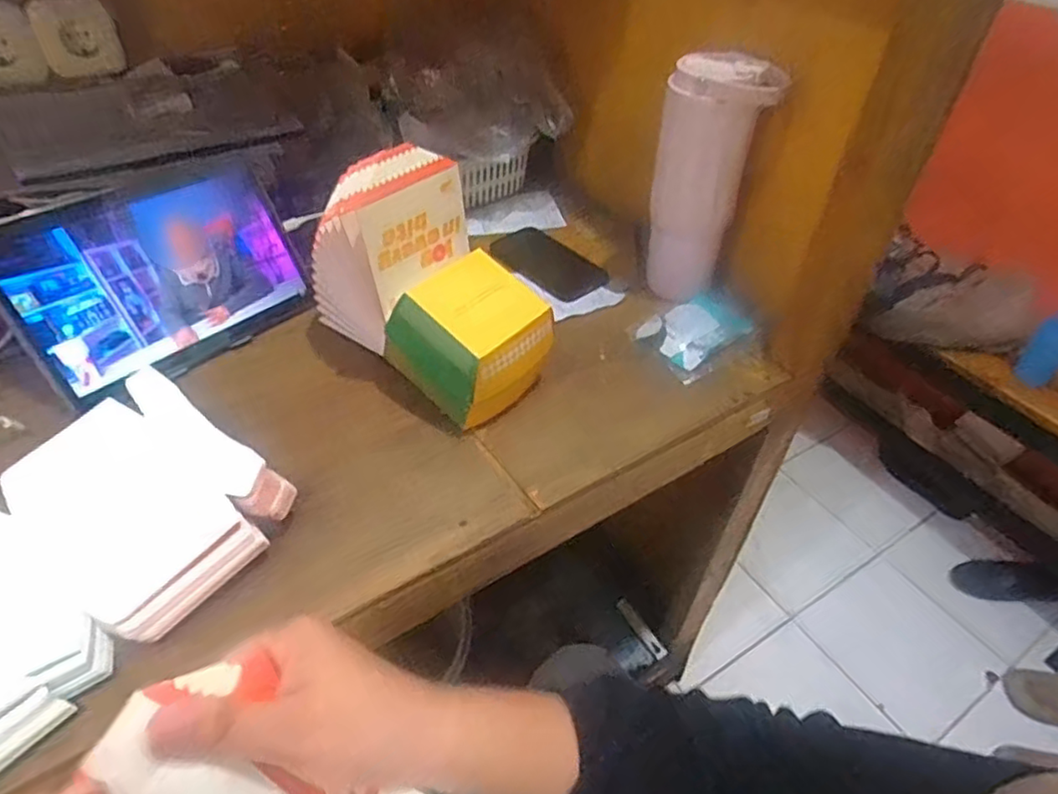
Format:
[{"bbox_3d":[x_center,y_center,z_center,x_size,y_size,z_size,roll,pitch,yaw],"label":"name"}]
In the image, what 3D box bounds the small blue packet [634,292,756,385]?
[{"bbox_3d":[0.178,-0.069,0.658,0.118,0.024,0.090,-25,51,-27],"label":"small blue packet"}]

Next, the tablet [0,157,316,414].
[{"bbox_3d":[-0.345,-0.116,0.592,0.011,0.166,0.250,3,31,47],"label":"tablet"}]

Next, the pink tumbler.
[{"bbox_3d":[0.178,-0.216,0.648,0.100,0.242,0.077,15,45,11],"label":"pink tumbler"}]

